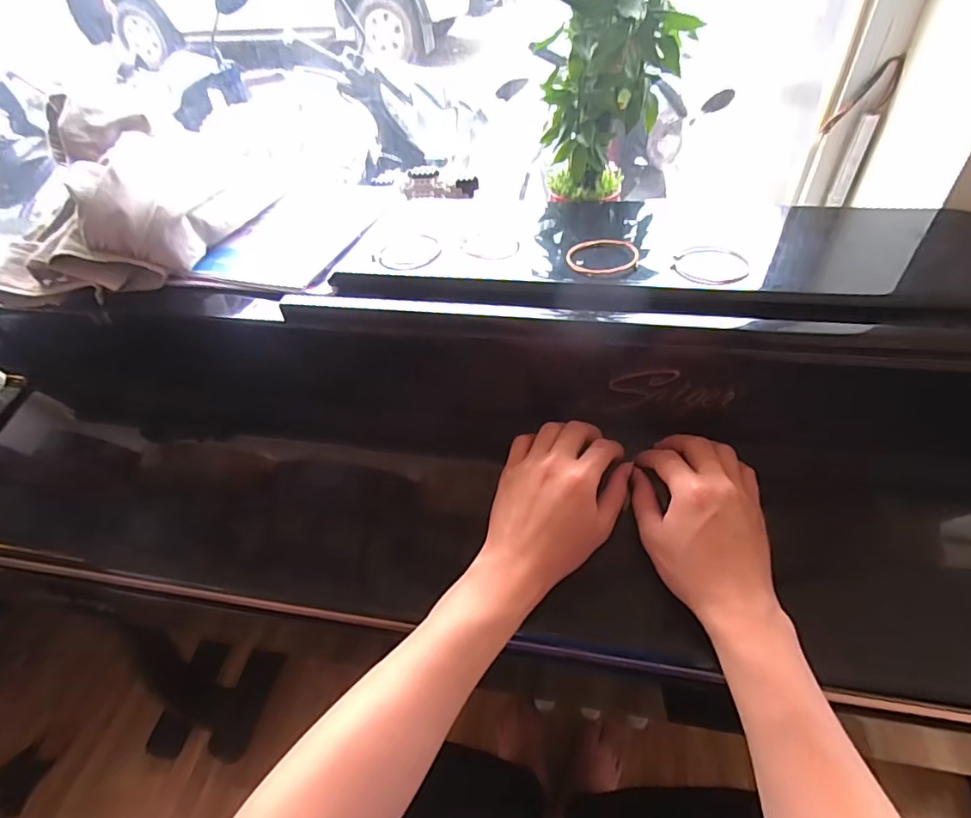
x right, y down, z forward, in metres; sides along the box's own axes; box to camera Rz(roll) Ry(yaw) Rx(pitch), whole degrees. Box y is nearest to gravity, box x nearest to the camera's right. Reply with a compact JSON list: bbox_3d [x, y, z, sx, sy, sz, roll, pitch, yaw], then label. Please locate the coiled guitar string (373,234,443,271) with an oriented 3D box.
[{"bbox_3d":[-0.070,-0.147,0.493,0.057,0.009,0.056,-3,44,2],"label":"coiled guitar string"}]

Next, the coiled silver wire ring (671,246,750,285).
[{"bbox_3d":[0.190,-0.121,0.443,0.057,0.007,0.056,-3,44,2],"label":"coiled silver wire ring"}]

